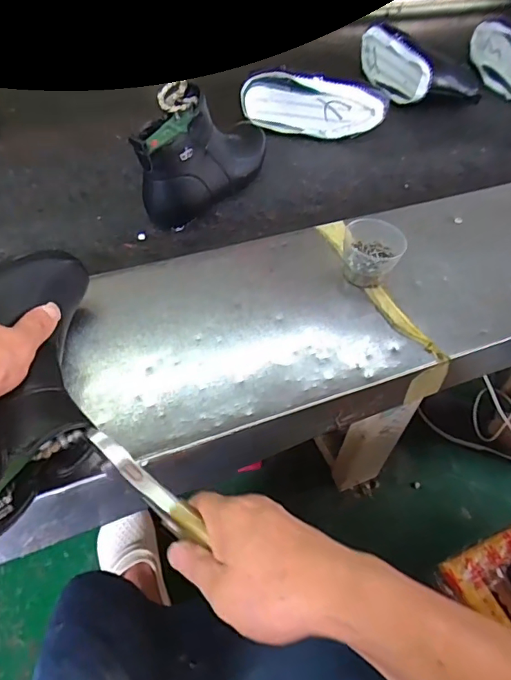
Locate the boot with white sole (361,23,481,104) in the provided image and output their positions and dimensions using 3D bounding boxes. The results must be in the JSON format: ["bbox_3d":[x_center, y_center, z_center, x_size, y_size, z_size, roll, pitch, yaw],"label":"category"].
[{"bbox_3d":[0.293,-0.500,0.897,0.135,0.081,0.221,-15,54,-16],"label":"boot with white sole"}]

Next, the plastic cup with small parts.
[{"bbox_3d":[0.127,-0.099,0.543,0.064,0.052,0.077,17,52,9],"label":"plastic cup with small parts"}]

